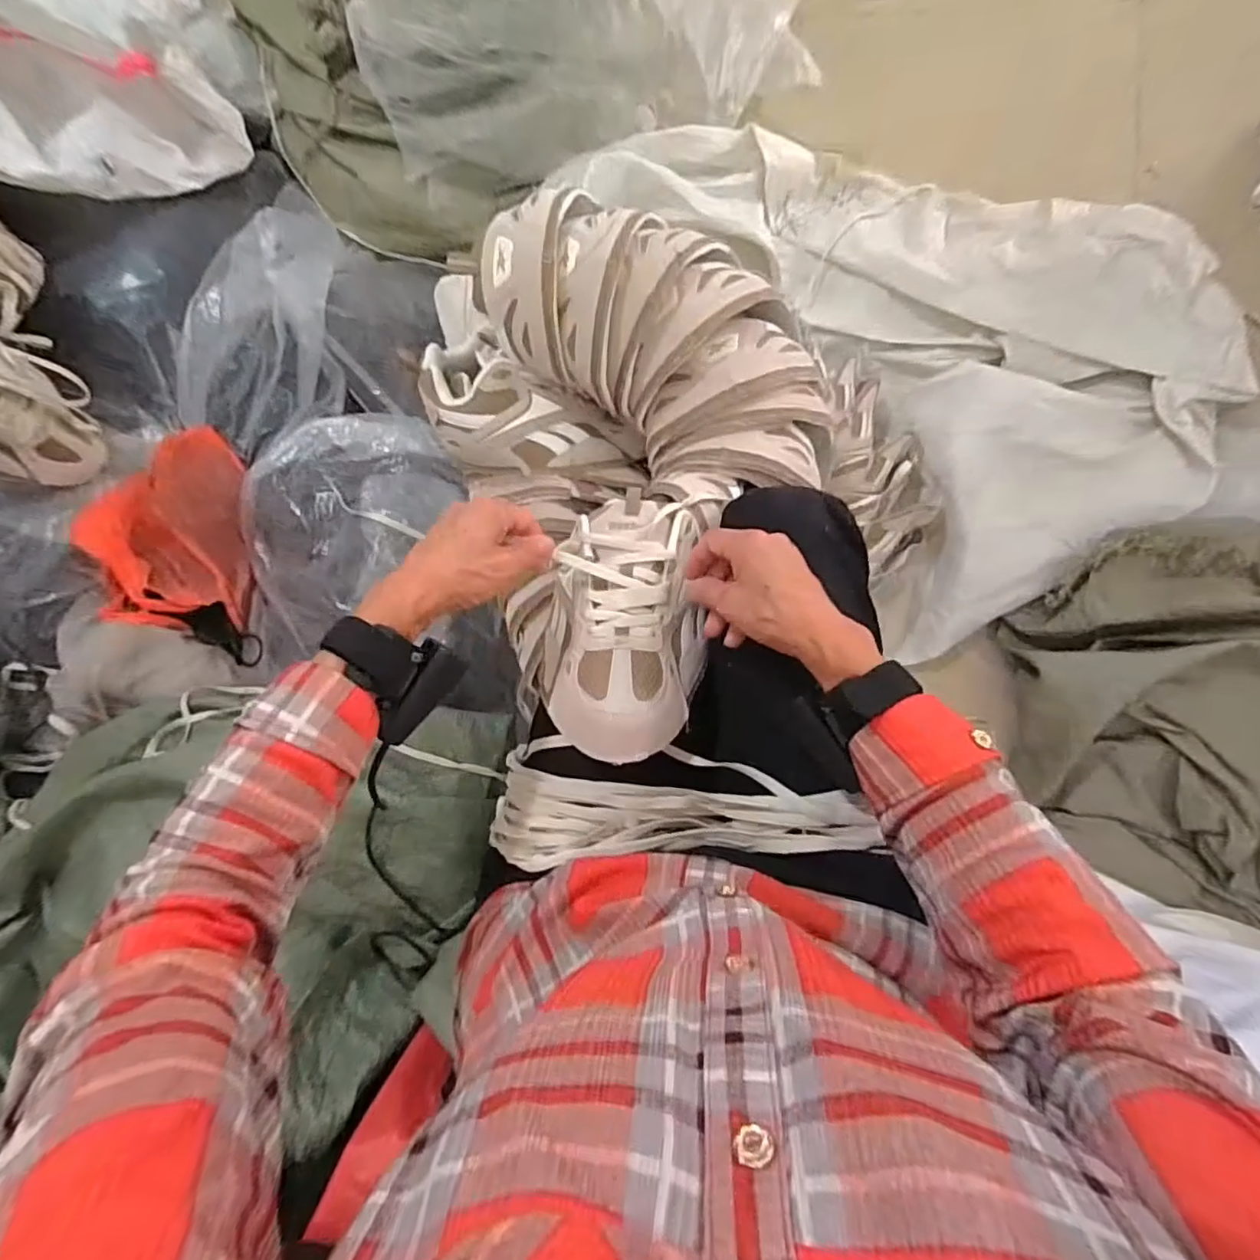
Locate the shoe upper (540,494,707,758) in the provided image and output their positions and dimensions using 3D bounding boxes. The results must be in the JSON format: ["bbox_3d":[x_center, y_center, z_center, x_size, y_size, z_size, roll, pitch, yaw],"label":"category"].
[{"bbox_3d":[-0.009,0.001,0.481,0.126,0.075,0.209,1,67,10],"label":"shoe upper"}]

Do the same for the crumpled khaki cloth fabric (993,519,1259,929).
[{"bbox_3d":[0.768,0.133,0.650,0.699,0.149,0.406,16,86,9],"label":"crumpled khaki cloth fabric"}]

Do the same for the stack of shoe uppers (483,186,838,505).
[{"bbox_3d":[0.036,-0.243,0.529,0.188,0.106,0.314,-43,80,1],"label":"stack of shoe uppers"}]

